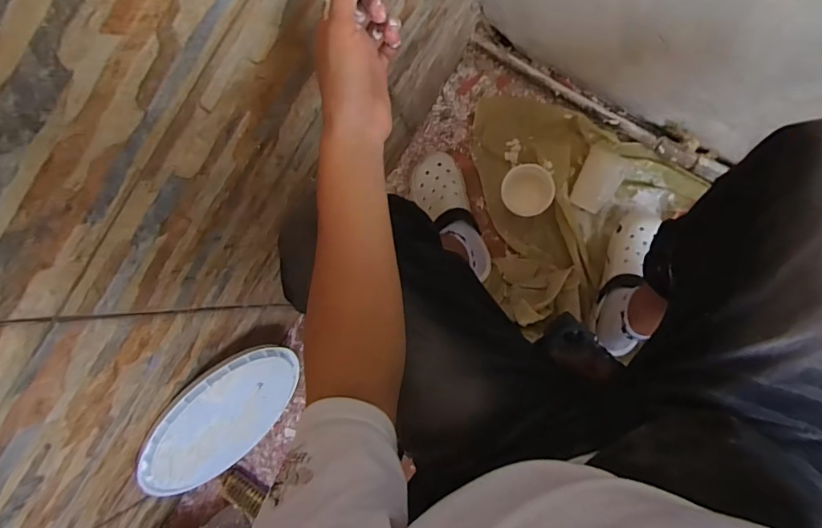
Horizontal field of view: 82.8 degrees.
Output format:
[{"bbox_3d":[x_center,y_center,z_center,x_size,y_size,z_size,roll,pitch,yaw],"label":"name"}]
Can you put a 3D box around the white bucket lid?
[{"bbox_3d":[-0.318,0.267,0.802,0.017,0.274,0.290,35,62,25],"label":"white bucket lid"}]

